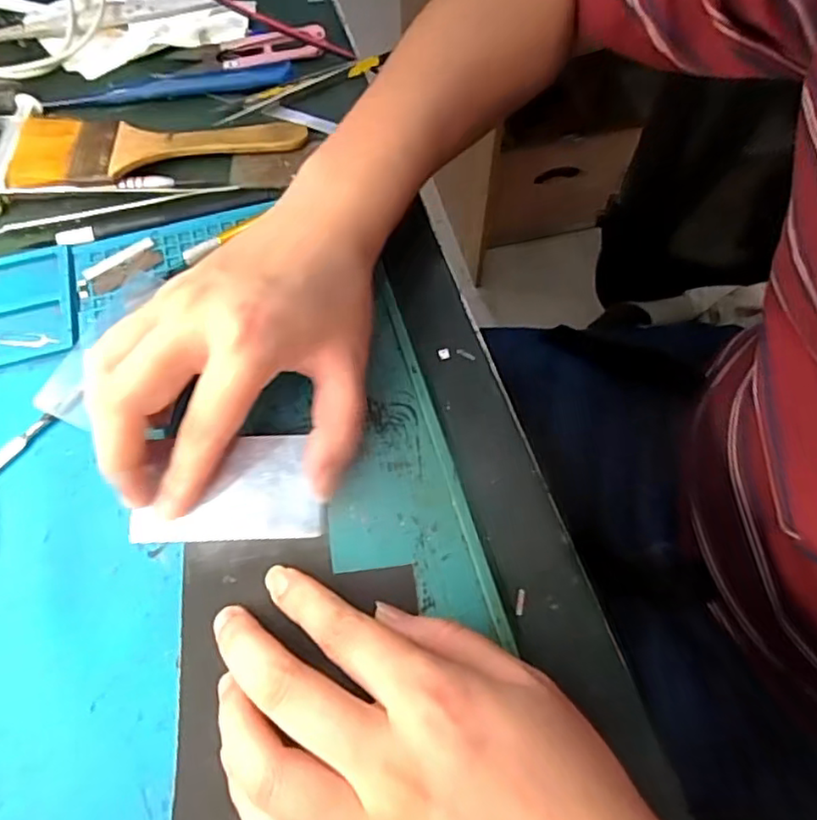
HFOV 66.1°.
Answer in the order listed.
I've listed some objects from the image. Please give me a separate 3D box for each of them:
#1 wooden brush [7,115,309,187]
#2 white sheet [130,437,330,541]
[{"bbox_3d":[-0.144,-0.151,0.363,0.162,0.014,0.061,-1,63,-1],"label":"wooden brush"},{"bbox_3d":[-0.079,0.035,0.273,0.080,0.008,0.044,-4,63,-3],"label":"white sheet"}]

